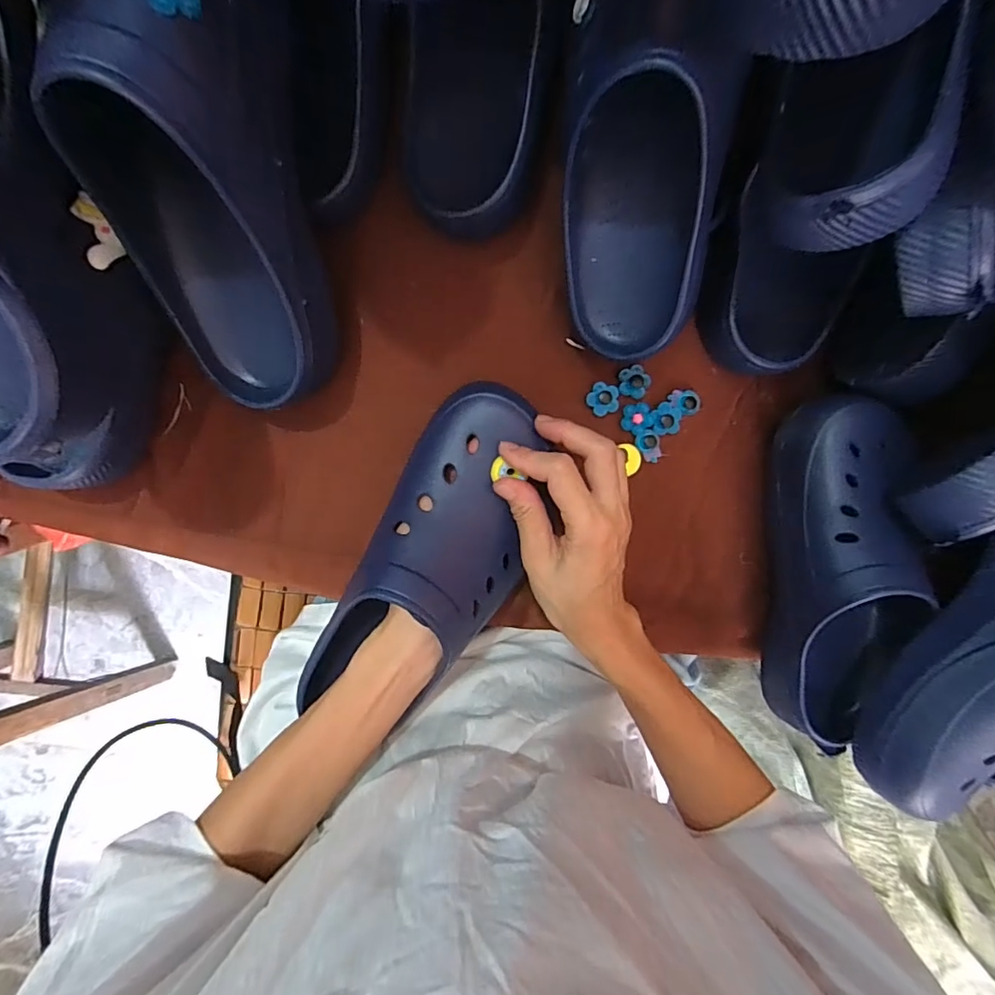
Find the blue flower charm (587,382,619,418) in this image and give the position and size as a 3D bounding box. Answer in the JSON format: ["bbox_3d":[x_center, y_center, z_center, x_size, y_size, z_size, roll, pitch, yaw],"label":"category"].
[{"bbox_3d":[0.081,-0.075,0.385,0.024,0.007,0.024,-1,95,-6],"label":"blue flower charm"}]

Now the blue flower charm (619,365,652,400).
[{"bbox_3d":[0.105,-0.087,0.384,0.023,0.004,0.024,-1,95,-6],"label":"blue flower charm"}]

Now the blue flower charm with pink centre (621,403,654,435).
[{"bbox_3d":[0.108,-0.060,0.387,0.023,0.004,0.023,-4,96,-6],"label":"blue flower charm with pink centre"}]

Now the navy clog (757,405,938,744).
[{"bbox_3d":[0.260,0.060,0.373,0.092,0.089,0.260,-4,96,-6],"label":"navy clog"}]

